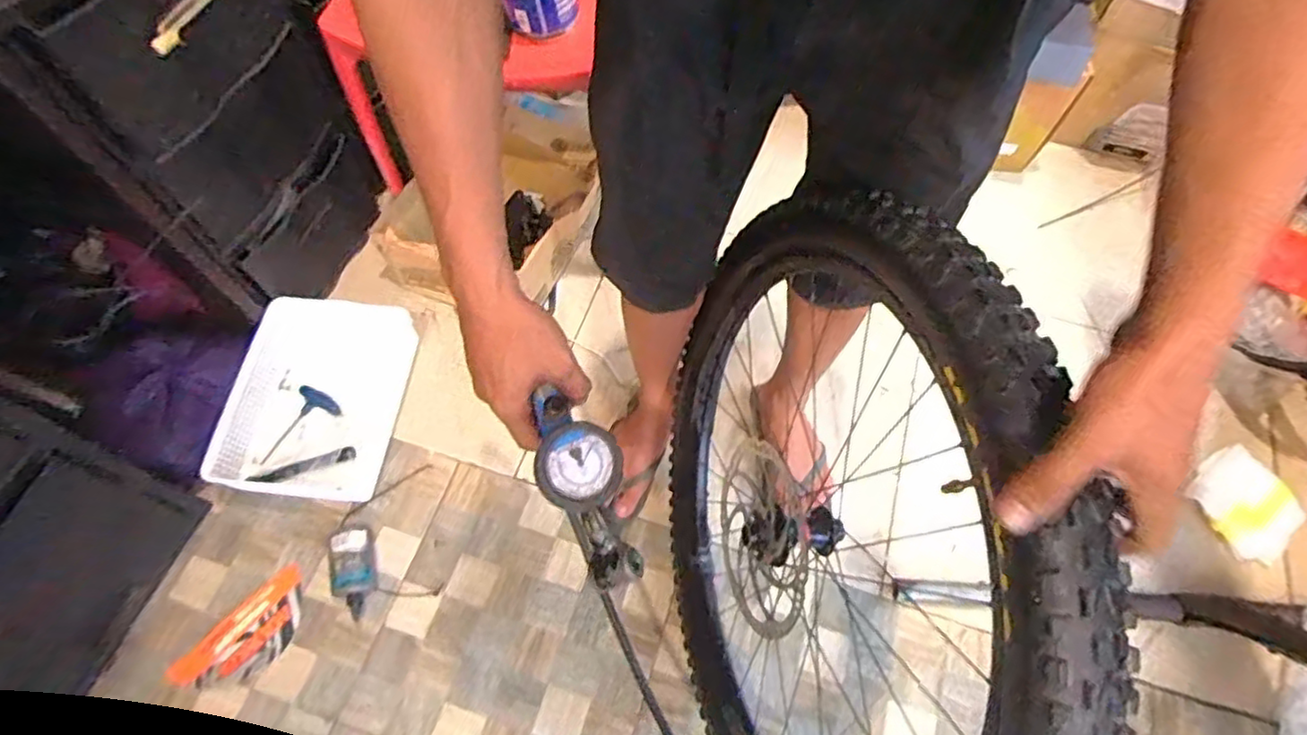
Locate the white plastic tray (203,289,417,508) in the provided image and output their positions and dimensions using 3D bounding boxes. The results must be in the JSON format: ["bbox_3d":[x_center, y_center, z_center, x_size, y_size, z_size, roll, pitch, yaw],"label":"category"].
[{"bbox_3d":[-0.553,0.040,1.087,0.247,0.109,0.341,7,63,4],"label":"white plastic tray"}]

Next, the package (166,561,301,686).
[{"bbox_3d":[-0.592,0.394,0.948,0.099,0.020,0.197,37,69,18],"label":"package"}]

